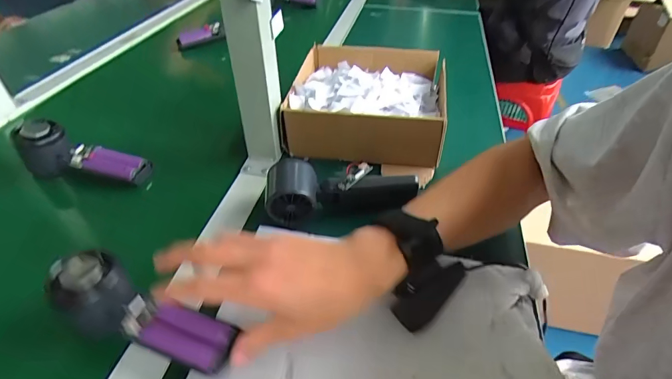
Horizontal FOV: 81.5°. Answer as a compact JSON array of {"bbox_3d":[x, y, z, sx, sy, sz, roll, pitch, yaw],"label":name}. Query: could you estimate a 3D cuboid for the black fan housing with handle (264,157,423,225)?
[{"bbox_3d":[0.007,-0.003,0.430,0.165,0.059,0.052,-5,41,-6],"label":"black fan housing with handle"}]

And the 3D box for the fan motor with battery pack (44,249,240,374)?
[{"bbox_3d":[-0.153,0.098,0.310,0.152,0.033,0.051,21,44,9],"label":"fan motor with battery pack"}]

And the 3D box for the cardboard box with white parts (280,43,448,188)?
[{"bbox_3d":[0.047,-0.132,0.568,0.202,0.080,0.243,7,41,8],"label":"cardboard box with white parts"}]

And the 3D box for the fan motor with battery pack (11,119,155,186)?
[{"bbox_3d":[-0.316,-0.044,0.482,0.156,0.050,0.056,8,41,9],"label":"fan motor with battery pack"}]

